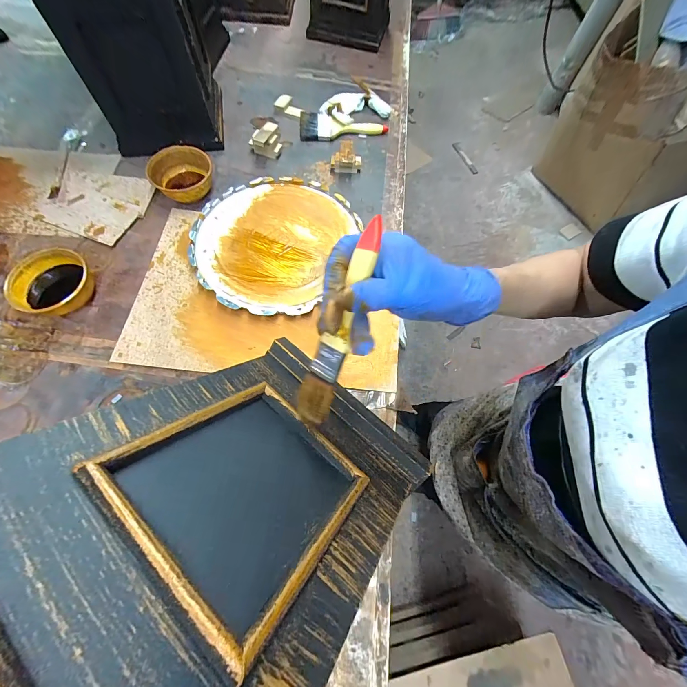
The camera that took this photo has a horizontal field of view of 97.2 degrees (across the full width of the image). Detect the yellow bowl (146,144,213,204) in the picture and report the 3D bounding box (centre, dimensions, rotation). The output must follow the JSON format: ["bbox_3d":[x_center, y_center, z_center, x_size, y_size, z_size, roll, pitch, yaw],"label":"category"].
[{"bbox_3d":[-0.312,-0.320,0.585,0.120,0.046,0.105,-22,72,-11],"label":"yellow bowl"}]

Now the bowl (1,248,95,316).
[{"bbox_3d":[-0.469,-0.093,0.496,0.117,0.045,0.111,1,69,-3],"label":"bowl"}]

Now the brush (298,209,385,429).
[{"bbox_3d":[-0.004,-0.008,0.219,0.026,0.011,0.157,21,109,5],"label":"brush"}]

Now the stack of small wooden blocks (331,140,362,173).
[{"bbox_3d":[0.007,-0.390,0.637,0.065,0.040,0.046,6,69,-1],"label":"stack of small wooden blocks"}]

